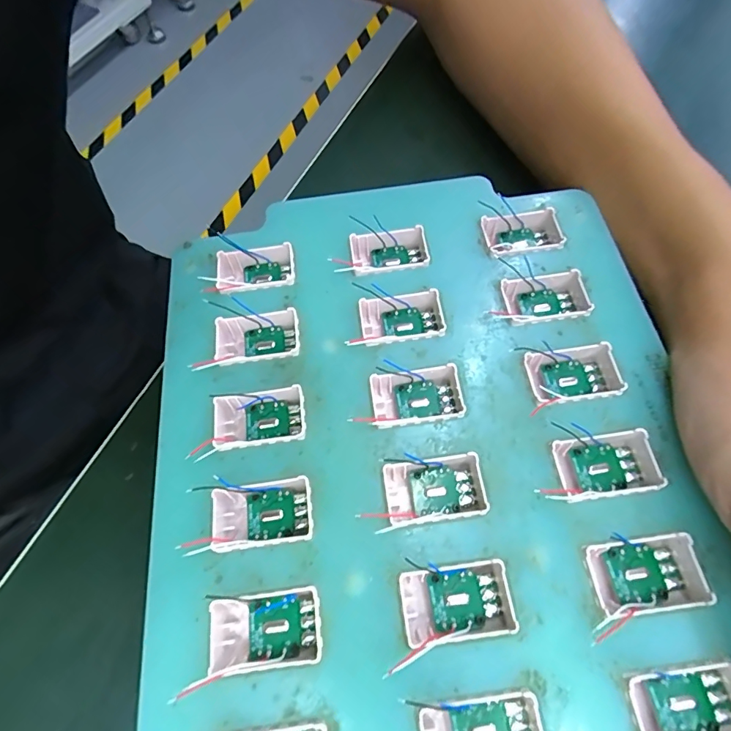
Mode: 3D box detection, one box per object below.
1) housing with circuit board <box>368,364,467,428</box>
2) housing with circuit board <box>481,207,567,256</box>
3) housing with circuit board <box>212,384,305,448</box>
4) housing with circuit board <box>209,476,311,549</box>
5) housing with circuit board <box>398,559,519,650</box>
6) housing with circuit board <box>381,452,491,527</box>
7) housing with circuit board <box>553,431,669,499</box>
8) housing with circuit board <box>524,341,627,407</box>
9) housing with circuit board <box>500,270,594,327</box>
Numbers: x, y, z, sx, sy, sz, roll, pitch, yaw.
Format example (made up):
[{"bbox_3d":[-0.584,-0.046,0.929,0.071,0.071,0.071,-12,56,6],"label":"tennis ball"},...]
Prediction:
[{"bbox_3d":[0.018,0.012,0.155,0.032,0.012,0.019,-7,64,-2],"label":"housing with circuit board"},{"bbox_3d":[0.064,-0.052,0.184,0.031,0.017,0.018,-4,63,-1],"label":"housing with circuit board"},{"bbox_3d":[-0.037,0.019,0.155,0.031,0.011,0.020,-6,64,-2],"label":"housing with circuit board"},{"bbox_3d":[-0.033,0.048,0.141,0.030,0.010,0.018,-5,64,-1],"label":"housing with circuit board"},{"bbox_3d":[0.026,0.070,0.129,0.032,0.012,0.019,-7,64,-2],"label":"housing with circuit board"},{"bbox_3d":[0.022,0.041,0.143,0.032,0.015,0.020,-7,64,-2],"label":"housing with circuit board"},{"bbox_3d":[0.077,0.033,0.142,0.031,0.012,0.018,-7,64,-2],"label":"housing with circuit board"},{"bbox_3d":[0.073,0.004,0.156,0.032,0.012,0.019,-8,64,-3],"label":"housing with circuit board"},{"bbox_3d":[0.068,-0.024,0.169,0.031,0.012,0.020,-9,64,-3],"label":"housing with circuit board"}]

